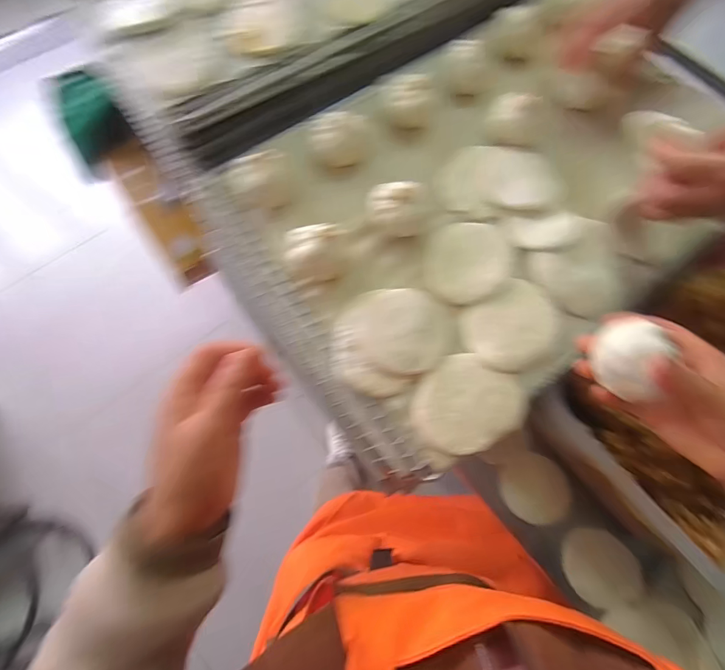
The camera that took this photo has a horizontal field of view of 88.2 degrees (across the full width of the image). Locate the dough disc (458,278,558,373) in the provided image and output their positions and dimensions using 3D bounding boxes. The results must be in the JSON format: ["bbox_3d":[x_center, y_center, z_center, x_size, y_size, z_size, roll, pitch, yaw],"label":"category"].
[{"bbox_3d":[0.151,-0.009,0.370,0.094,0.004,0.082,-27,75,-10],"label":"dough disc"}]

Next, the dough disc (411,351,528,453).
[{"bbox_3d":[0.099,0.062,0.348,0.107,0.012,0.084,-27,75,-10],"label":"dough disc"}]

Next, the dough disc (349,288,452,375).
[{"bbox_3d":[0.038,-0.004,0.357,0.094,0.019,0.078,-2,72,-3],"label":"dough disc"}]

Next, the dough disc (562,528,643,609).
[{"bbox_3d":[0.291,0.282,0.455,0.088,0.007,0.081,1,72,-2],"label":"dough disc"}]

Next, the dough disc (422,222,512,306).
[{"bbox_3d":[0.112,-0.079,0.397,0.095,0.007,0.090,1,72,-2],"label":"dough disc"}]

